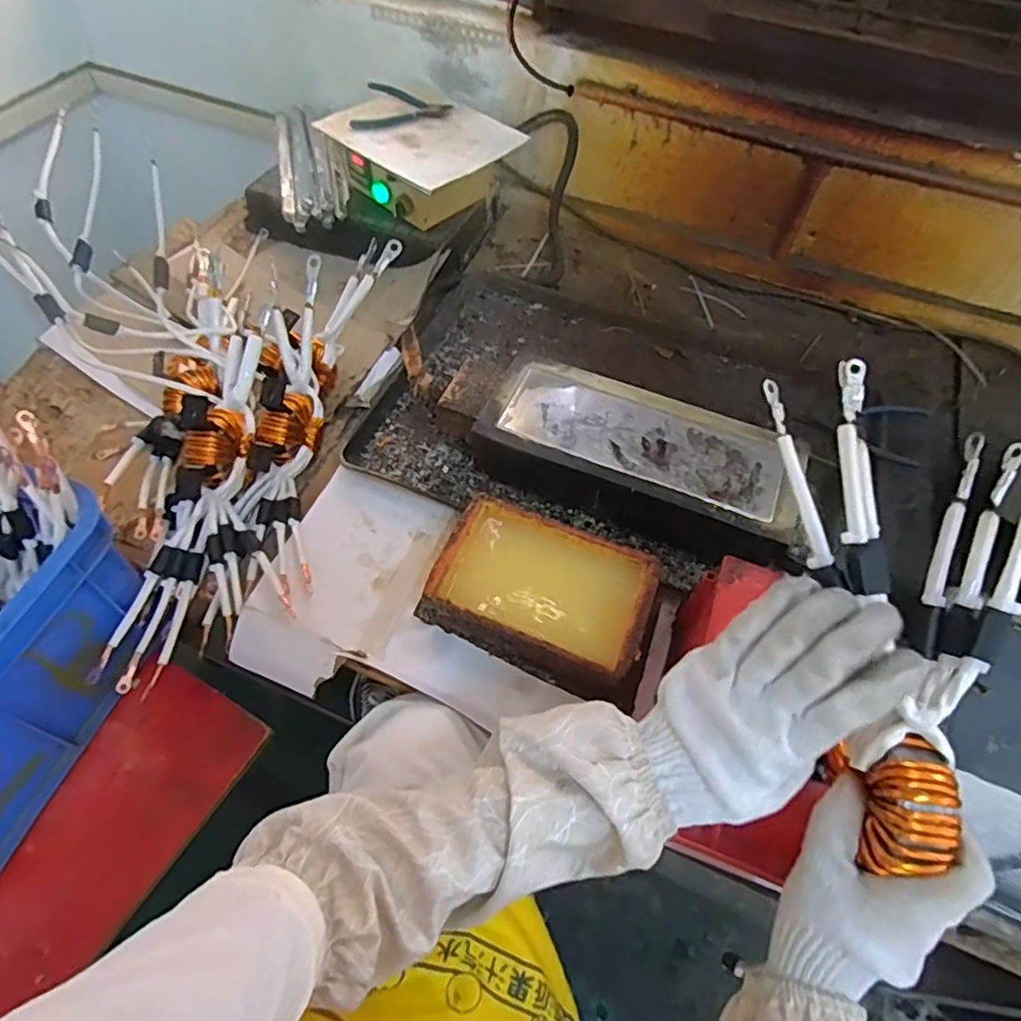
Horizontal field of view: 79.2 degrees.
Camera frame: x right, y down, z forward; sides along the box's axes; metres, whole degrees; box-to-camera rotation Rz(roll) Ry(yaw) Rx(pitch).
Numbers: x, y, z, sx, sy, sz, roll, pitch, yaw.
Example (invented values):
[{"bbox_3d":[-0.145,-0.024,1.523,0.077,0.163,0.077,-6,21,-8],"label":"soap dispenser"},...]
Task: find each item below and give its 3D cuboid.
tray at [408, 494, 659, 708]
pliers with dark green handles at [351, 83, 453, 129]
[{"bbox_3d":[0.030,0.082,0.601,0.205,0.061,0.142,25,58,13],"label":"tray"},{"bbox_3d":[-0.153,-0.585,0.901,0.133,0.018,0.113,7,56,1],"label":"pliers with dark green handles"}]

